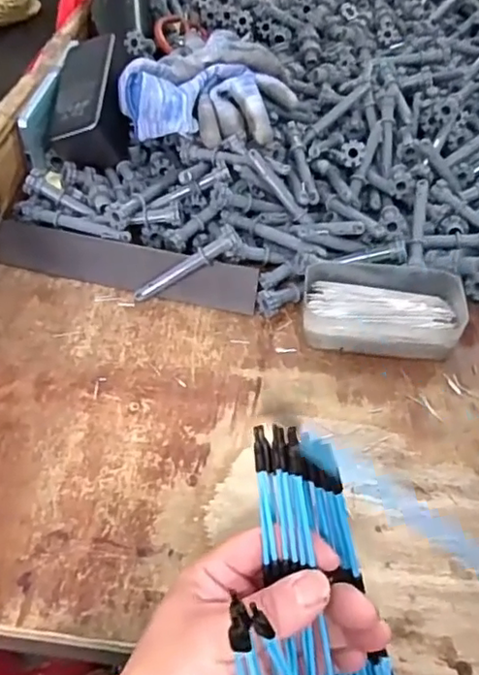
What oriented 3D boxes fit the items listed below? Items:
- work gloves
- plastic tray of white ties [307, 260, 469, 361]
[{"bbox_3d":[-0.027,-0.223,0.542,0.154,0.045,0.142,-27,55,-23],"label":"work gloves"},{"bbox_3d":[0.108,-0.022,0.460,0.117,0.030,0.069,4,49,2],"label":"plastic tray of white ties"}]

